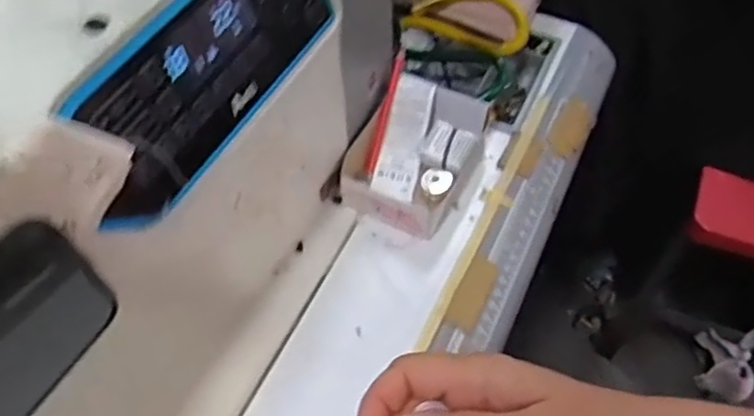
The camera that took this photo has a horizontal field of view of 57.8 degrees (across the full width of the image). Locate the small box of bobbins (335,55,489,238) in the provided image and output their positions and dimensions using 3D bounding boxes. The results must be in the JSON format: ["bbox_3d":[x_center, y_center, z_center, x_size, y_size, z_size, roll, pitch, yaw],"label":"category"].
[{"bbox_3d":[0.027,-0.039,0.473,0.079,0.036,0.113,22,59,16],"label":"small box of bobbins"}]

